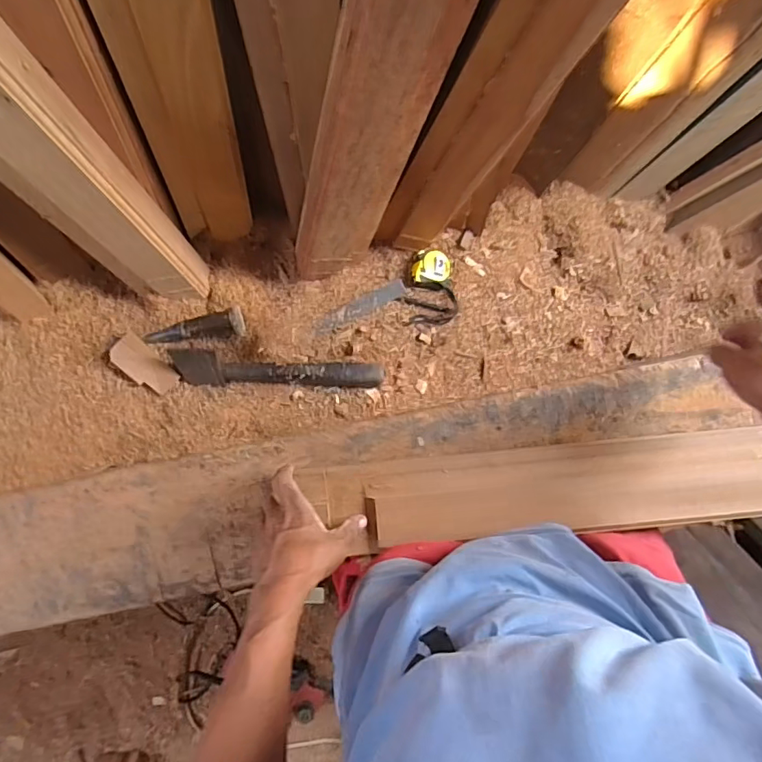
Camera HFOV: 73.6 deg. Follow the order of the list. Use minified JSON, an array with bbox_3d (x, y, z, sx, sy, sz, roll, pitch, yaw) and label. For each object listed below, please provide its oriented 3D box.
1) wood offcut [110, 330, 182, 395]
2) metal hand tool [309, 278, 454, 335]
[{"bbox_3d":[-0.390,-0.023,0.837,0.056,0.008,0.107,-48,112,-15],"label":"wood offcut"},{"bbox_3d":[0.009,-0.135,0.904,0.261,0.042,0.083,-4,97,0],"label":"metal hand tool"}]

